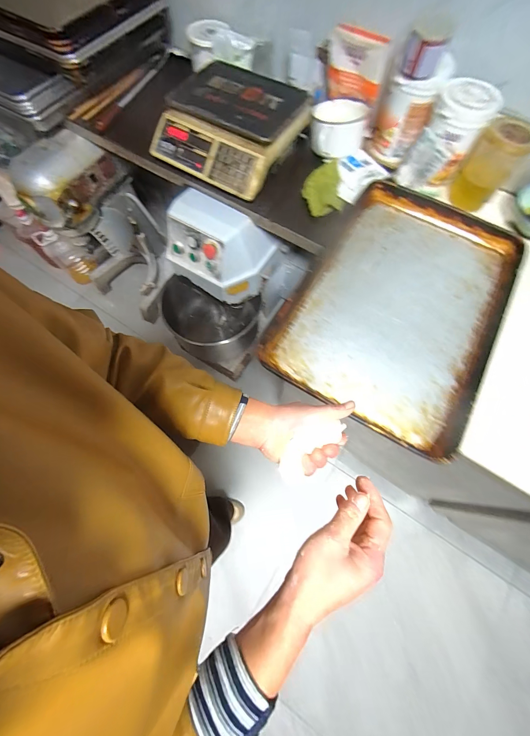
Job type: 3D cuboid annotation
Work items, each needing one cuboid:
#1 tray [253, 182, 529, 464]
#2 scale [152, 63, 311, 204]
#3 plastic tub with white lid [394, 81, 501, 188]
[{"bbox_3d":[0.304,-0.152,0.658,0.420,0.043,0.623,30,72,10],"label":"tray"},{"bbox_3d":[-0.090,-0.655,0.785,0.362,0.096,0.321,31,72,10],"label":"scale"},{"bbox_3d":[0.429,-0.543,0.700,0.128,0.166,0.143,36,73,12],"label":"plastic tub with white lid"}]

